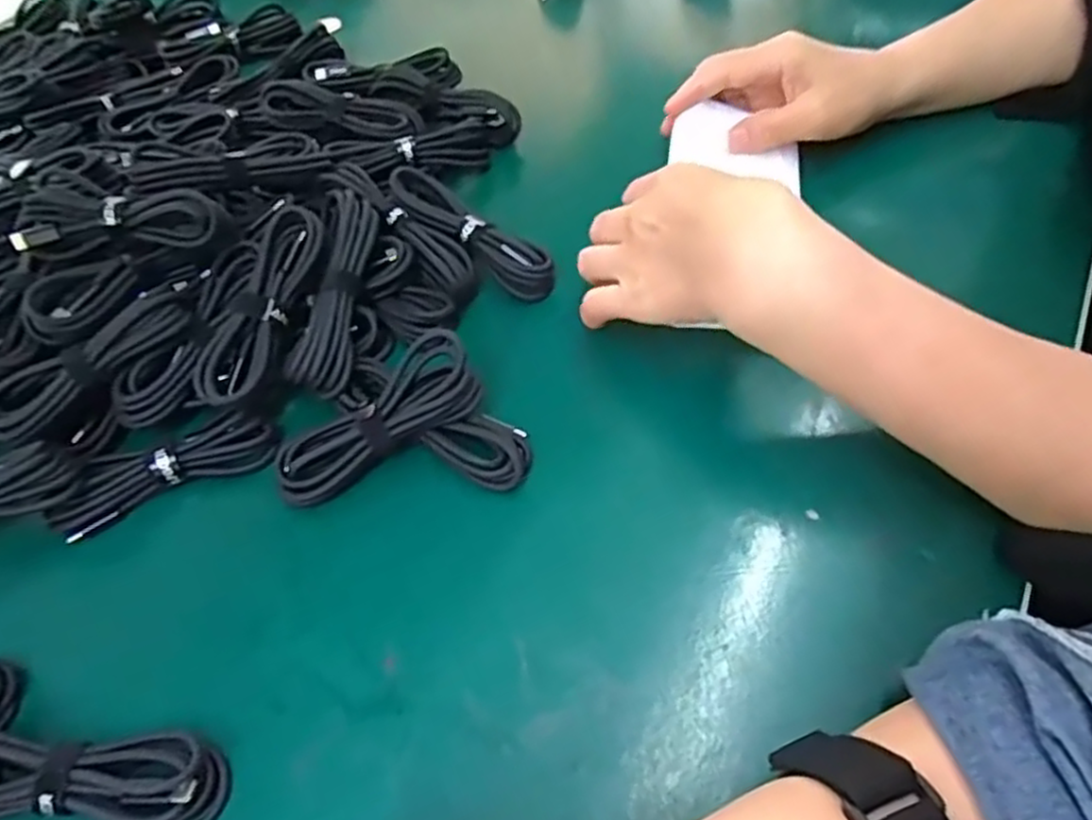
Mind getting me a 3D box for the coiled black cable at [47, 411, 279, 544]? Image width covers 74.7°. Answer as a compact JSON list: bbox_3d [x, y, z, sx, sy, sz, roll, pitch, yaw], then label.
[{"bbox_3d":[-0.190,0.030,0.356,0.106,0.022,0.028,-24,58,-12],"label":"coiled black cable"}]

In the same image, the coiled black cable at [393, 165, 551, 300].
[{"bbox_3d":[-0.042,-0.103,0.414,0.108,0.018,0.028,40,66,9],"label":"coiled black cable"}]

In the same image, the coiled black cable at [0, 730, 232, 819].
[{"bbox_3d":[-0.181,0.144,0.277,0.107,0.021,0.035,1,56,4],"label":"coiled black cable"}]

